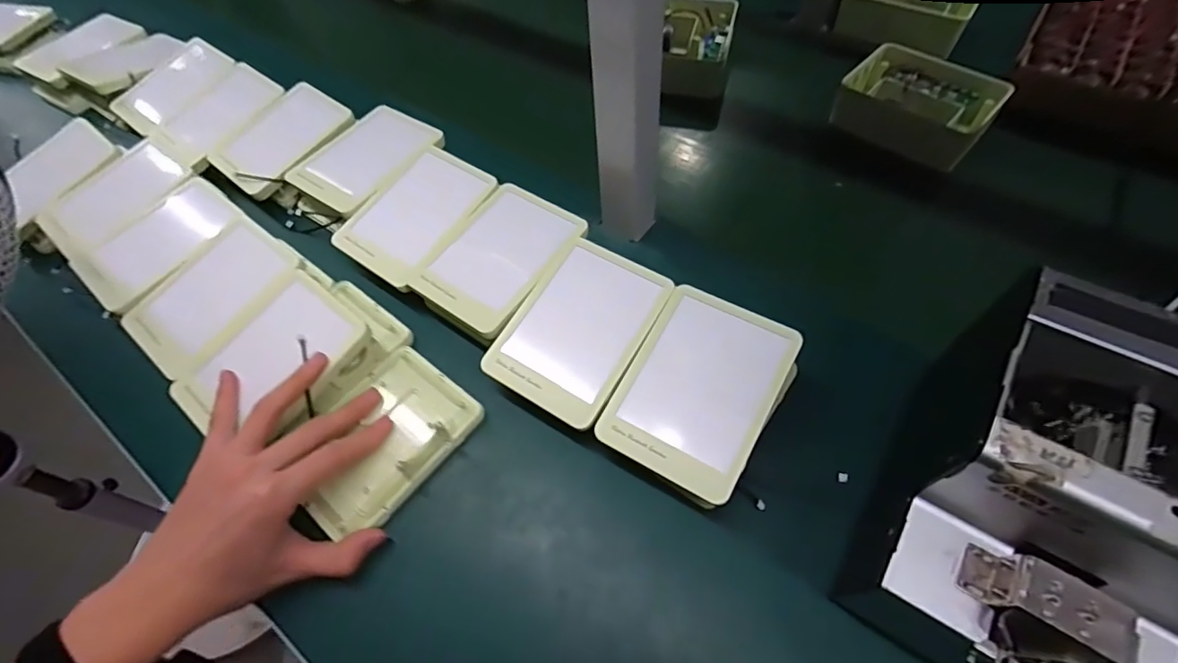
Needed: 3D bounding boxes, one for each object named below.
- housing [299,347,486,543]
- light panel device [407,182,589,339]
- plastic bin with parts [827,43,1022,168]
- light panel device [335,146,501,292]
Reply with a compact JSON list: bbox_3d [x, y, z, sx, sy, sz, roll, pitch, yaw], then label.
[{"bbox_3d":[-0.158,0.078,0.397,0.098,0.020,0.133,32,64,22],"label":"housing"},{"bbox_3d":[-0.078,-0.067,0.448,0.101,0.022,0.131,32,64,22],"label":"light panel device"},{"bbox_3d":[0.351,-0.244,0.563,0.109,0.048,0.142,-40,63,-20],"label":"plastic bin with parts"},{"bbox_3d":[-0.159,-0.110,0.489,0.101,0.014,0.138,32,75,21],"label":"light panel device"}]

